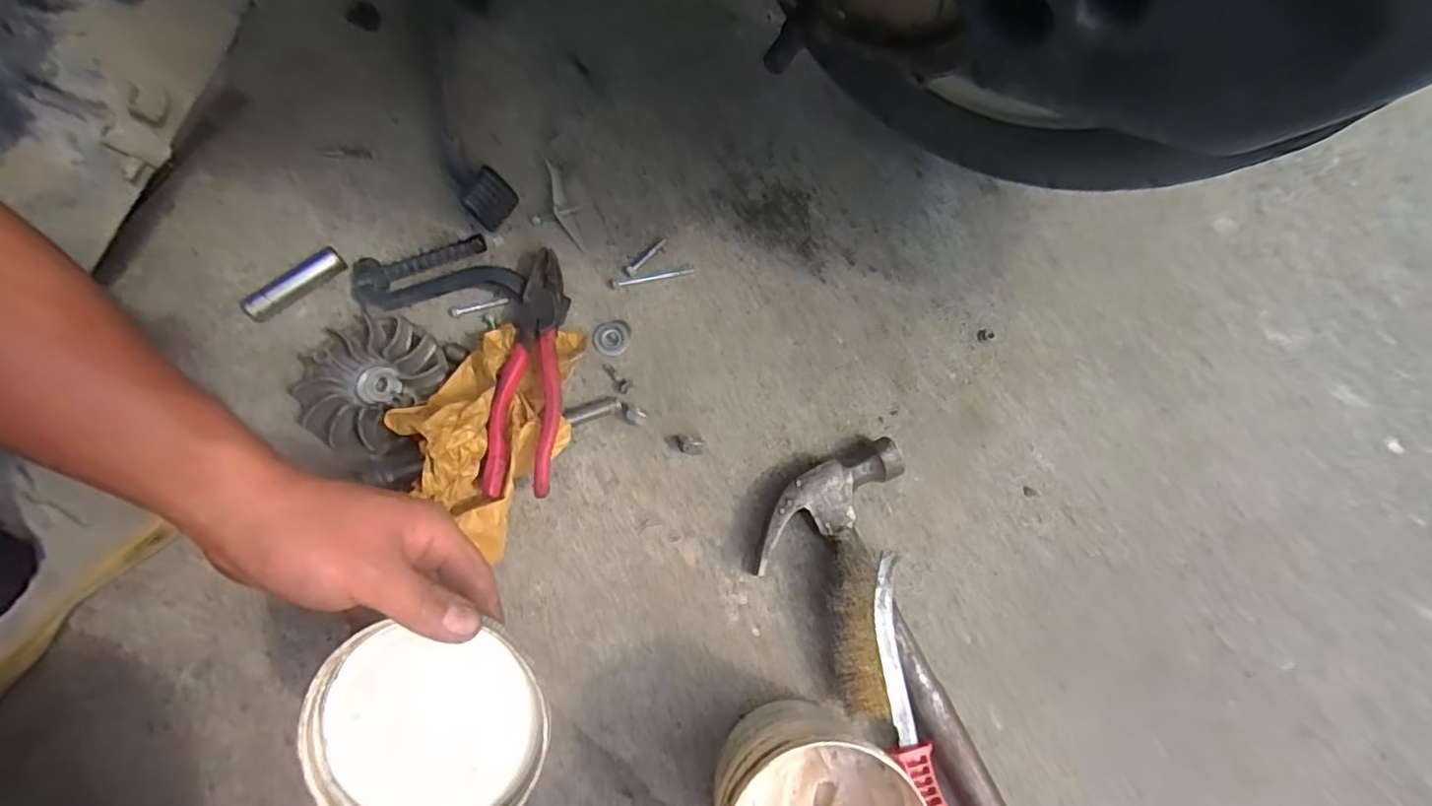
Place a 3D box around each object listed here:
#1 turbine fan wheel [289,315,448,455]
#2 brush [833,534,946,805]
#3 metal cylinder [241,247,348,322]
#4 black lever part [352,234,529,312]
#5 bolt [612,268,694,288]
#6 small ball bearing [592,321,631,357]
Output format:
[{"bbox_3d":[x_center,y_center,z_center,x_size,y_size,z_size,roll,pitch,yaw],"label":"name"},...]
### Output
[{"bbox_3d":[-0.271,-0.016,0.500,0.100,0.021,0.108,0,76,-2],"label":"turbine fan wheel"},{"bbox_3d":[0.126,0.210,0.467,0.070,0.044,0.226,-11,77,-4],"label":"brush"},{"bbox_3d":[-0.345,-0.096,0.524,0.083,0.021,0.021,-40,81,-10],"label":"metal cylinder"},{"bbox_3d":[-0.228,-0.104,0.526,0.136,0.030,0.053,-7,77,-4],"label":"black lever part"},{"bbox_3d":[-0.055,-0.108,0.552,0.073,0.004,0.009,-9,77,-4],"label":"bolt"},{"bbox_3d":[-0.088,-0.054,0.538,0.030,0.004,0.030,0,76,-2],"label":"small ball bearing"}]

